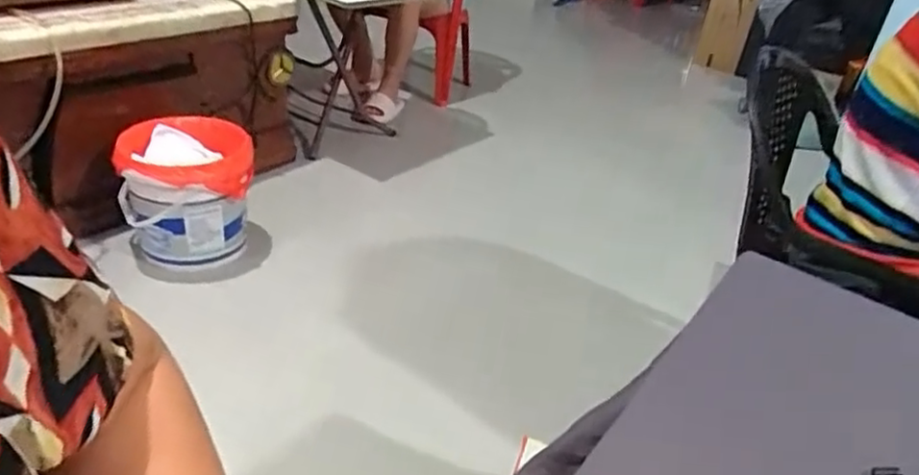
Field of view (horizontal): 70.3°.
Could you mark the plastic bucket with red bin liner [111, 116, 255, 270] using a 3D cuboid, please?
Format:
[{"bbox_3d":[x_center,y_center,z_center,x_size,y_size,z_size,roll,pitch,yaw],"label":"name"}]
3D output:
[{"bbox_3d":[-0.600,-0.091,1.450,0.272,0.250,0.233,-4,33,-19],"label":"plastic bucket with red bin liner"}]

